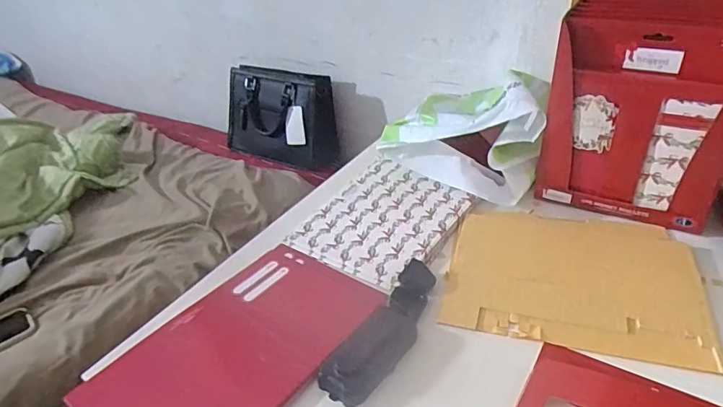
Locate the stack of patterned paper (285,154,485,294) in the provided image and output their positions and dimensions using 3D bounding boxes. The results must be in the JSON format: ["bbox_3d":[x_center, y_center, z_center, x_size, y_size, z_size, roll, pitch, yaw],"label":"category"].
[{"bbox_3d":[0.036,0.015,0.664,0.182,0.015,0.231,18,38,32],"label":"stack of patterned paper"}]

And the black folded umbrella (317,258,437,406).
[{"bbox_3d":[0.028,0.129,0.500,0.054,0.032,0.179,16,37,29],"label":"black folded umbrella"}]

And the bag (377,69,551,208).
[{"bbox_3d":[0.180,-0.125,0.753,0.214,0.123,0.270,15,37,28],"label":"bag"}]

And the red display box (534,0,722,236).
[{"bbox_3d":[0.360,-0.128,0.616,0.201,0.263,0.171,16,37,29],"label":"red display box"}]

